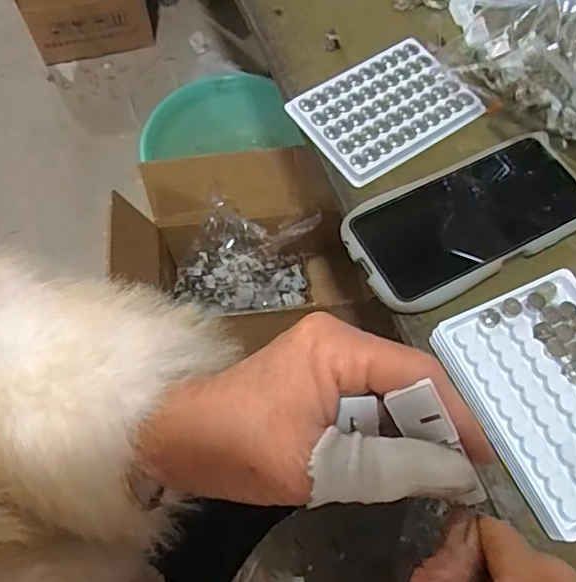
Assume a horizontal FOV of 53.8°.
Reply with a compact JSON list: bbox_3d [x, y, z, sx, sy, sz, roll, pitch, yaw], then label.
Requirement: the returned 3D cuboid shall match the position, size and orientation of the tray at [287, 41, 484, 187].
[{"bbox_3d":[0.075,-0.141,0.438,0.128,0.012,0.091,-30,69,-14],"label":"tray"}]

